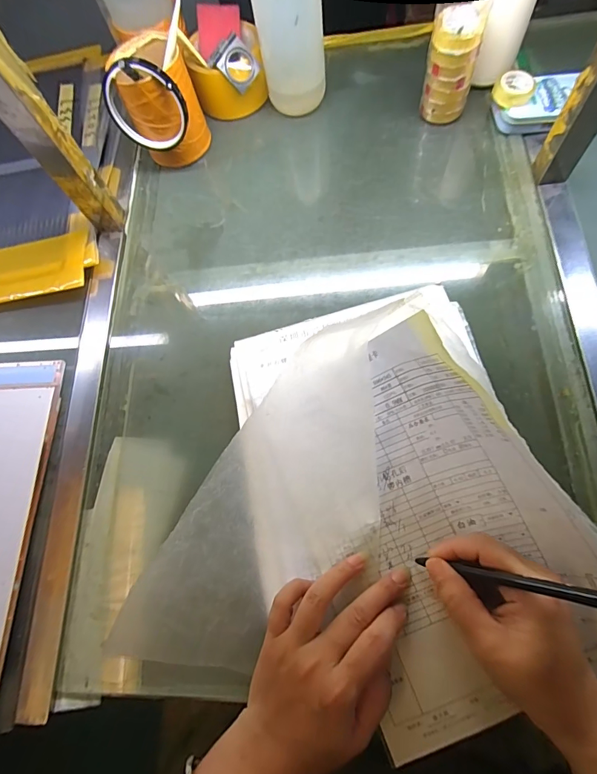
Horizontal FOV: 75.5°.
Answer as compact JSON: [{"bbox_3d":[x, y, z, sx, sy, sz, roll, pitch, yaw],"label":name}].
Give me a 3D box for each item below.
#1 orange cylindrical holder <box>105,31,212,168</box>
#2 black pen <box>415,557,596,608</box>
[{"bbox_3d":[-0.161,-0.343,0.464,0.084,0.109,0.091,-2,72,6],"label":"orange cylindrical holder"},{"bbox_3d":[0.130,0.124,0.252,0.011,0.135,0.009,18,70,-28],"label":"black pen"}]

